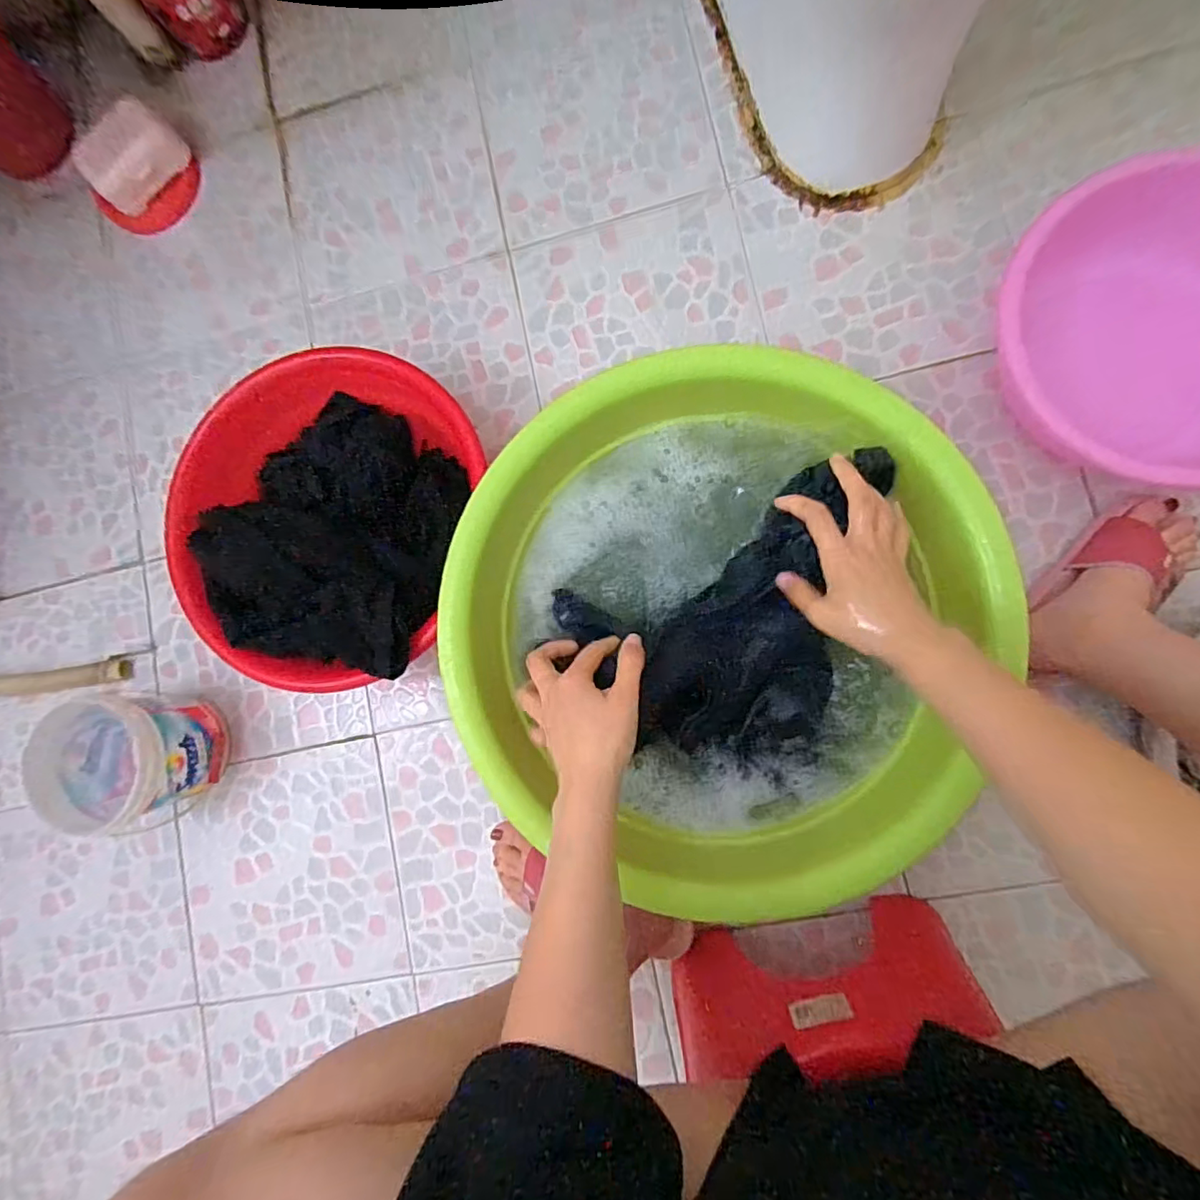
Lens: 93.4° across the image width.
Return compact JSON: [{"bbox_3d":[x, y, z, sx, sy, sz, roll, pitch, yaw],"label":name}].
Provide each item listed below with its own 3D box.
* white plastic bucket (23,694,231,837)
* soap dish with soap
[{"bbox_3d":[-0.562,0.199,0.687,0.148,0.157,0.161,-1,85,7],"label":"white plastic bucket"},{"bbox_3d":[-0.668,-0.621,0.819,0.144,0.066,0.152,41,91,9],"label":"soap dish with soap"}]

